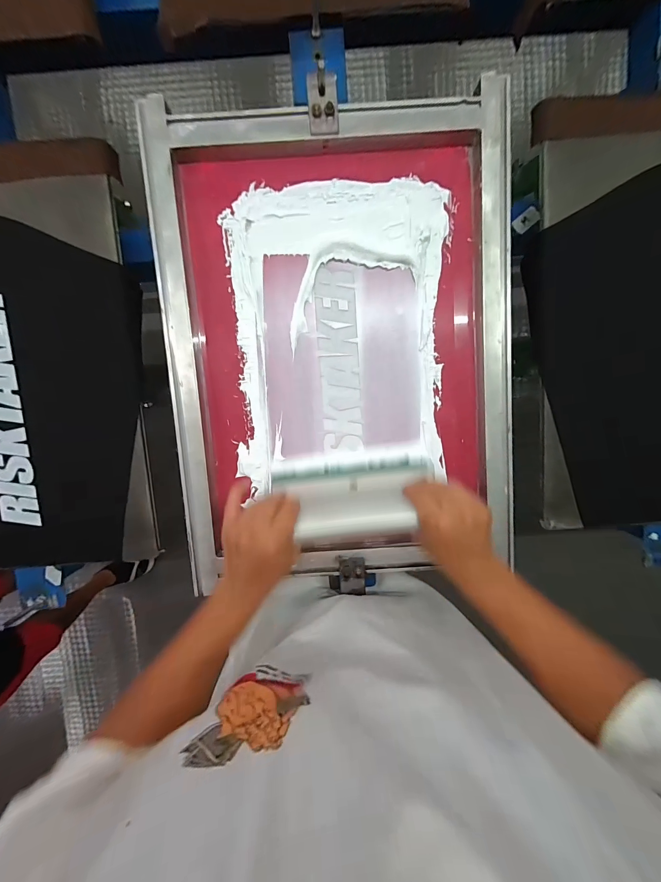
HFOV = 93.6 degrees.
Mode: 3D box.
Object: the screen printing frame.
[{"bbox_3d":[0.012,-0.117,0.441,0.473,0.037,0.609,-4,97,1],"label":"screen printing frame"}]

